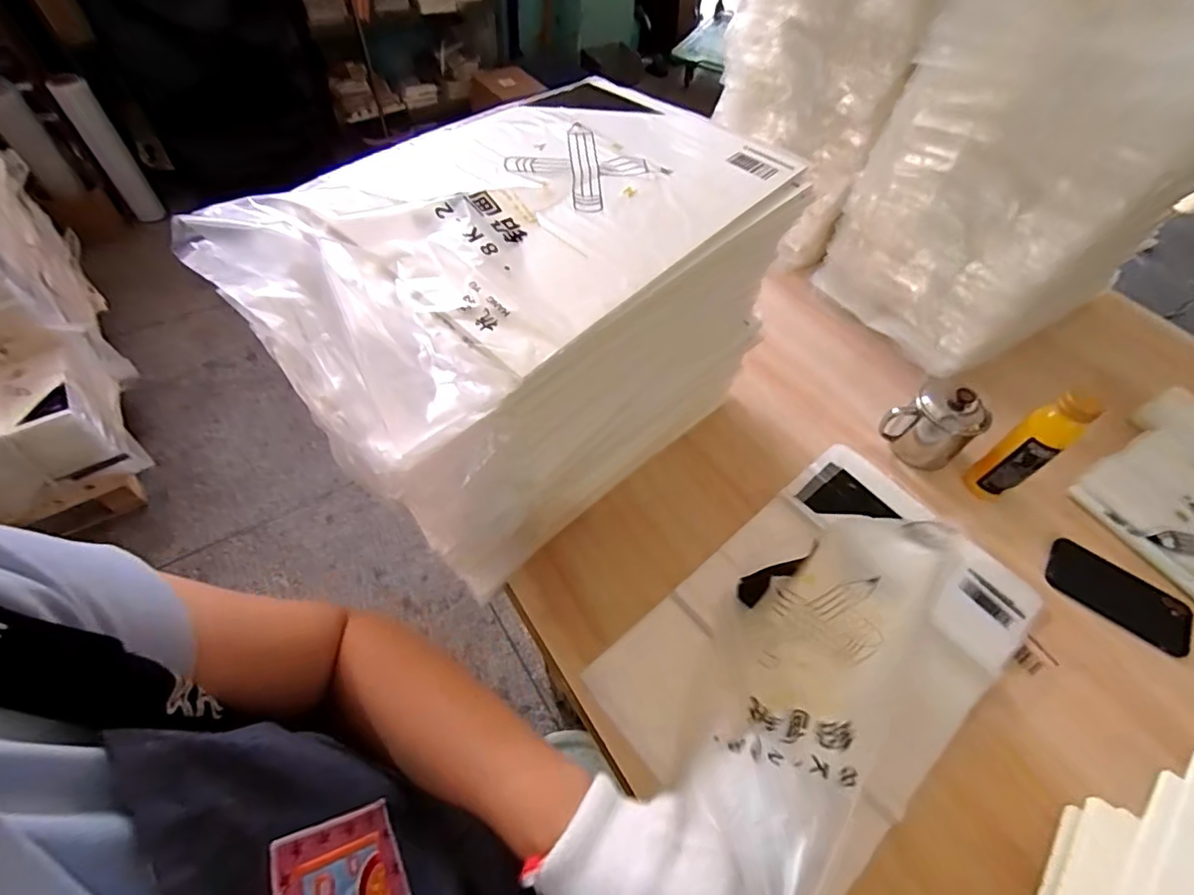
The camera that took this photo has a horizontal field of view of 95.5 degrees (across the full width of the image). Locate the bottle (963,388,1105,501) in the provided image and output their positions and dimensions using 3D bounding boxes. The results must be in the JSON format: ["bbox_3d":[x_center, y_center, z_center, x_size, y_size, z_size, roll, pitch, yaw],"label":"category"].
[{"bbox_3d":[0.516,0.001,0.648,0.044,0.165,0.050,-23,60,-18],"label":"bottle"}]

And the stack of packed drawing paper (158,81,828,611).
[{"bbox_3d":[-0.056,-0.116,0.562,0.250,0.309,0.461,40,62,21],"label":"stack of packed drawing paper"}]

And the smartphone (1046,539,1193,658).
[{"bbox_3d":[0.620,0.174,0.645,0.150,0.009,0.079,34,60,18],"label":"smartphone"}]

